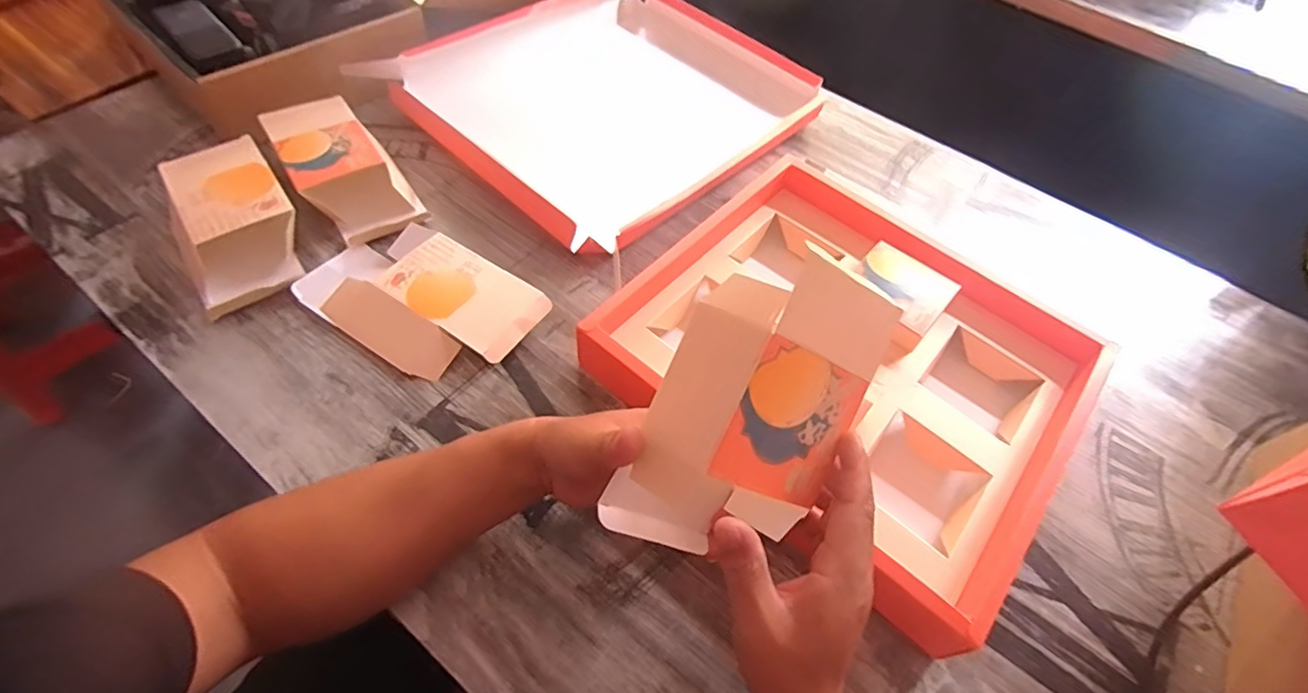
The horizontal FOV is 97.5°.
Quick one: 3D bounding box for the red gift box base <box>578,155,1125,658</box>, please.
[{"bbox_3d":[0.179,0.003,0.518,0.353,0.068,0.330,37,61,19],"label":"red gift box base"}]

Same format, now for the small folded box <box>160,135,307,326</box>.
[{"bbox_3d":[-0.401,-0.119,0.550,0.105,0.054,0.185,-24,61,-19],"label":"small folded box"}]

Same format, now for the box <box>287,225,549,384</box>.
[{"bbox_3d":[-0.215,-0.044,0.538,0.203,0.027,0.127,29,58,15],"label":"box"}]

